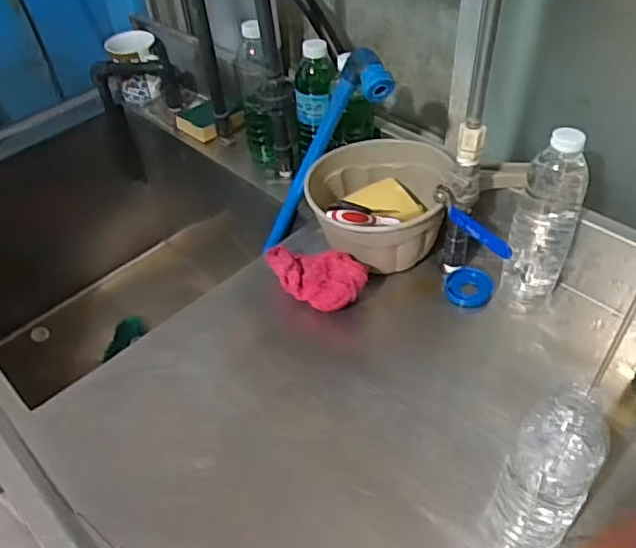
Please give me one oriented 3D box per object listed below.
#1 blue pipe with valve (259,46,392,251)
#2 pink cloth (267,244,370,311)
[{"bbox_3d":[-0.007,-0.133,0.753,0.061,0.364,0.059,37,53,-1],"label":"blue pipe with valve"},{"bbox_3d":[-0.008,0.004,0.710,0.136,0.056,0.060,18,49,21],"label":"pink cloth"}]

